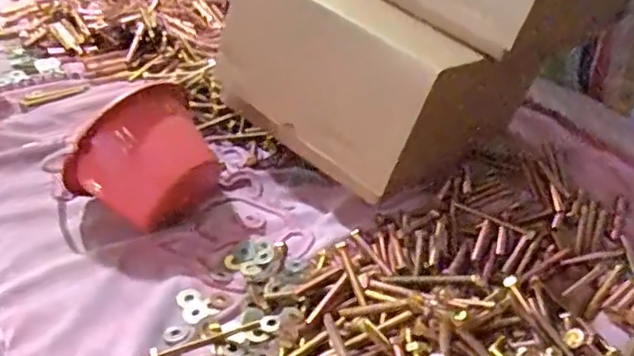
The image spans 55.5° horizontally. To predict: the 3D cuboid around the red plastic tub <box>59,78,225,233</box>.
[{"bbox_3d":[-0.200,-0.013,0.709,0.099,0.138,0.156,31,44,33],"label":"red plastic tub"}]

